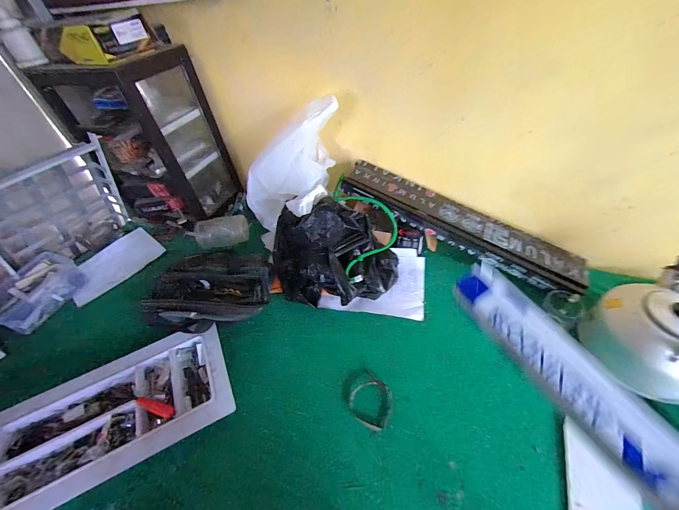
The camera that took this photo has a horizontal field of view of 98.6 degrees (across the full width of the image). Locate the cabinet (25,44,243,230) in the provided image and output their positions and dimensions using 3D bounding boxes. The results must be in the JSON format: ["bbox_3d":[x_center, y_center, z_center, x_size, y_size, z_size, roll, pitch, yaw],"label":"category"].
[{"bbox_3d":[-0.671,-0.398,1.039,0.456,0.511,0.291,14,50,20],"label":"cabinet"}]

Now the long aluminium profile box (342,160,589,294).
[{"bbox_3d":[0.327,-0.080,0.810,0.674,0.060,0.140,28,54,9],"label":"long aluminium profile box"}]

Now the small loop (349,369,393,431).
[{"bbox_3d":[0.071,0.313,0.626,0.094,0.006,0.094,27,55,29],"label":"small loop"}]

